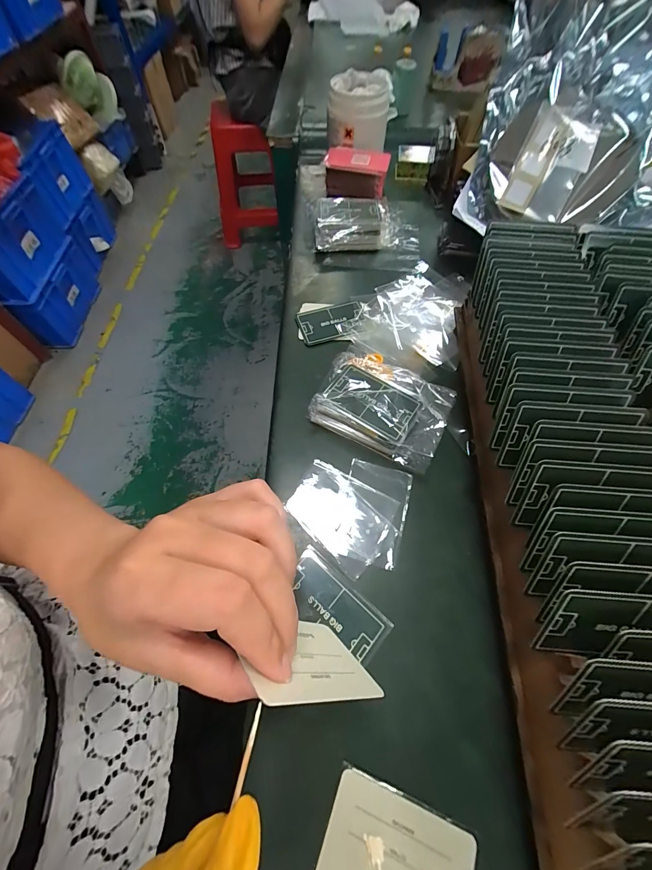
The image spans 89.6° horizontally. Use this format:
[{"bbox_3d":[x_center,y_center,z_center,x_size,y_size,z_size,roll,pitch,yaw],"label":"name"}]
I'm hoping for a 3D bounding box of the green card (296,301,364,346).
[{"bbox_3d":[0.007,-0.137,0.399,0.078,0.009,0.051,-13,62,-7],"label":"green card"}]

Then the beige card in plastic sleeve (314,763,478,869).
[{"bbox_3d":[0.042,0.248,0.190,0.085,0.004,0.058,20,63,10],"label":"beige card in plastic sleeve"}]

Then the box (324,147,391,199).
[{"bbox_3d":[0.048,-0.412,0.517,0.098,0.047,0.062,5,61,3],"label":"box"}]

